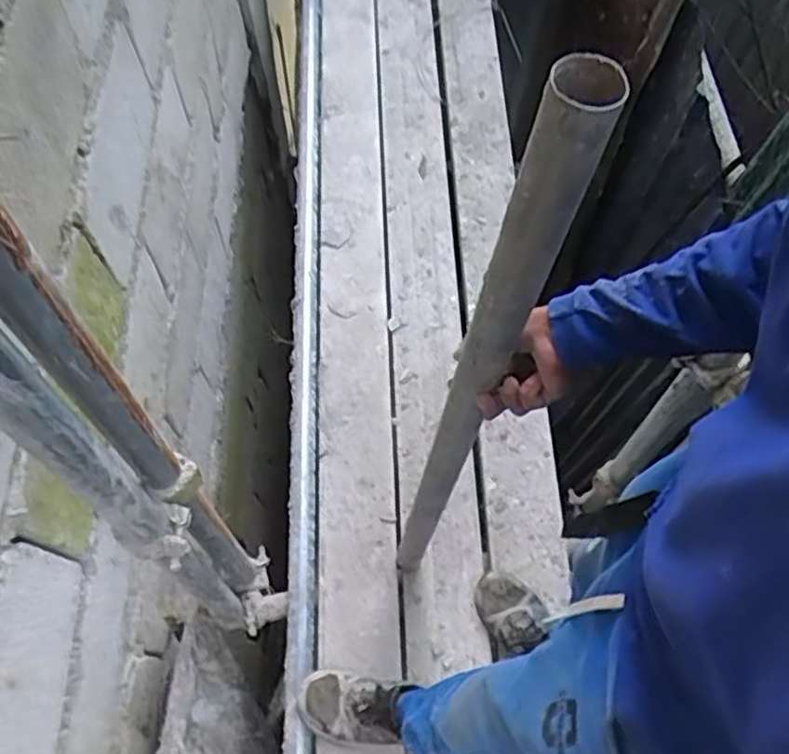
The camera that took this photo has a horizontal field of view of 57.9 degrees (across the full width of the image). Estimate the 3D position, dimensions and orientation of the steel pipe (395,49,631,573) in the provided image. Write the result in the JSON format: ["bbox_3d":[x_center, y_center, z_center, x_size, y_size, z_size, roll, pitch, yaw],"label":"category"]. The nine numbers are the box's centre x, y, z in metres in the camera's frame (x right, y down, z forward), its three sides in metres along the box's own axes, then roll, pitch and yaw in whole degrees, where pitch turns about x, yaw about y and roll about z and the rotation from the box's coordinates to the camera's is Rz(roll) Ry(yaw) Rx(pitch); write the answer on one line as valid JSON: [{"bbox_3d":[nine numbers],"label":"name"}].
[{"bbox_3d":[0.072,0.056,0.810,0.051,0.925,0.049,-6,62,-9],"label":"steel pipe"}]

